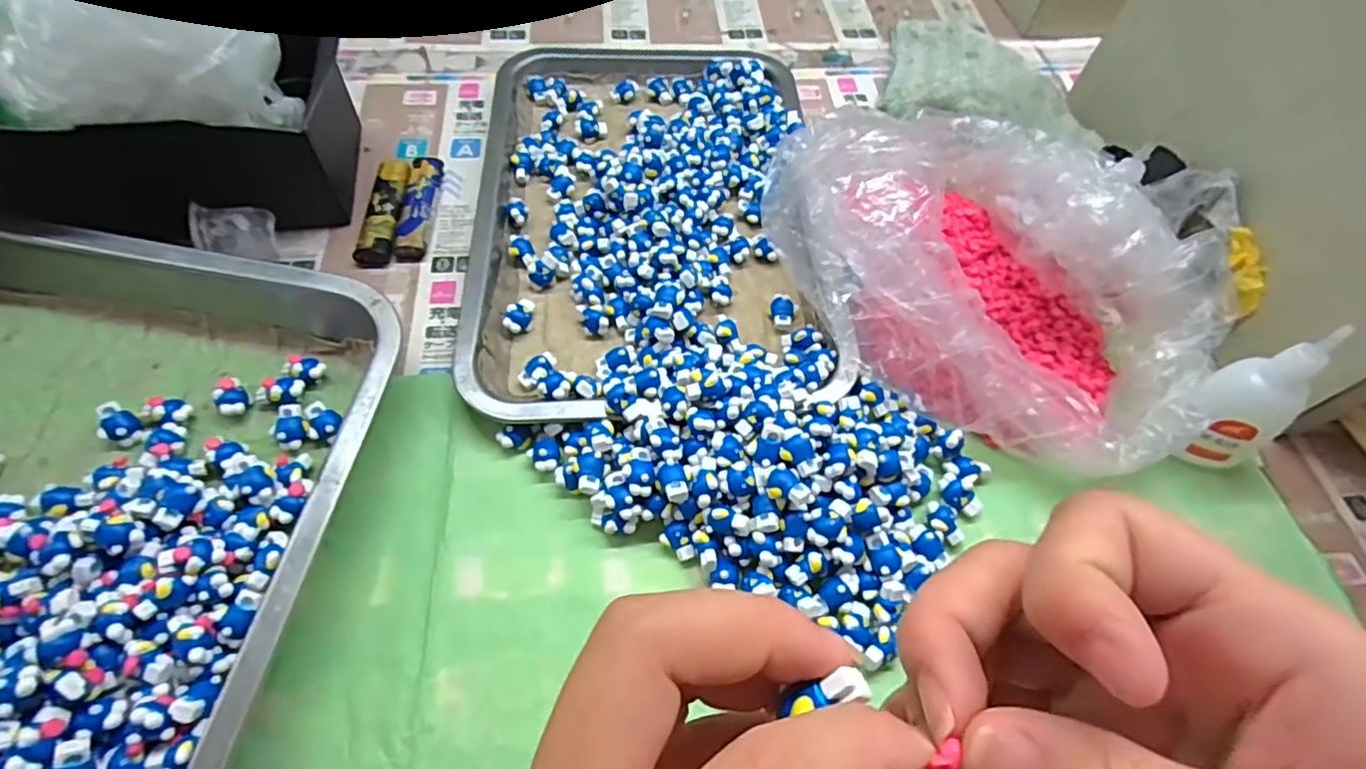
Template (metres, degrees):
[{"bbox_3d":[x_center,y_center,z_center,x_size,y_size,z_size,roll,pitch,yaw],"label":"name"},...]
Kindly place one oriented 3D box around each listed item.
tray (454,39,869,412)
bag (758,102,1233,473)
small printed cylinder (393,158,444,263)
[{"bbox_3d":[-0.022,-0.122,0.404,0.201,0.029,0.324,-1,59,-3],"label":"tray"},{"bbox_3d":[0.155,-0.068,0.346,0.170,0.085,0.250,-18,62,-13],"label":"bag"},{"bbox_3d":[-0.167,-0.114,0.410,0.018,0.011,0.084,-2,59,-4],"label":"small printed cylinder"}]

